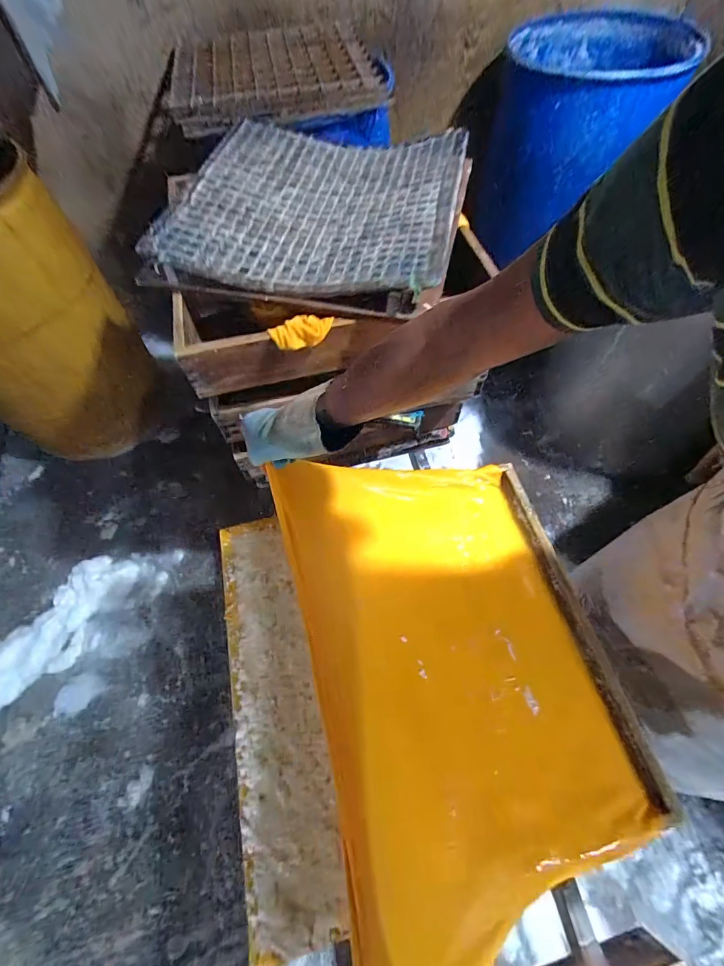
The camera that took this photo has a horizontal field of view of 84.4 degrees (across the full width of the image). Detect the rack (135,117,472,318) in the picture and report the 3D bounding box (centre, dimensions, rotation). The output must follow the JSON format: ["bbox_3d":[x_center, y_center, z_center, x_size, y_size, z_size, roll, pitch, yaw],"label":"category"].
[{"bbox_3d":[-0.070,-0.514,0.735,0.496,0.058,0.510,13,61,10],"label":"rack"}]

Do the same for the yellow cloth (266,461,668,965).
[{"bbox_3d":[0.129,0.263,0.560,0.395,0.095,0.697,-13,60,-5],"label":"yellow cloth"}]

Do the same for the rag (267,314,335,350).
[{"bbox_3d":[-0.095,-0.241,0.637,0.097,0.037,0.030,-17,63,-8],"label":"rag"}]

